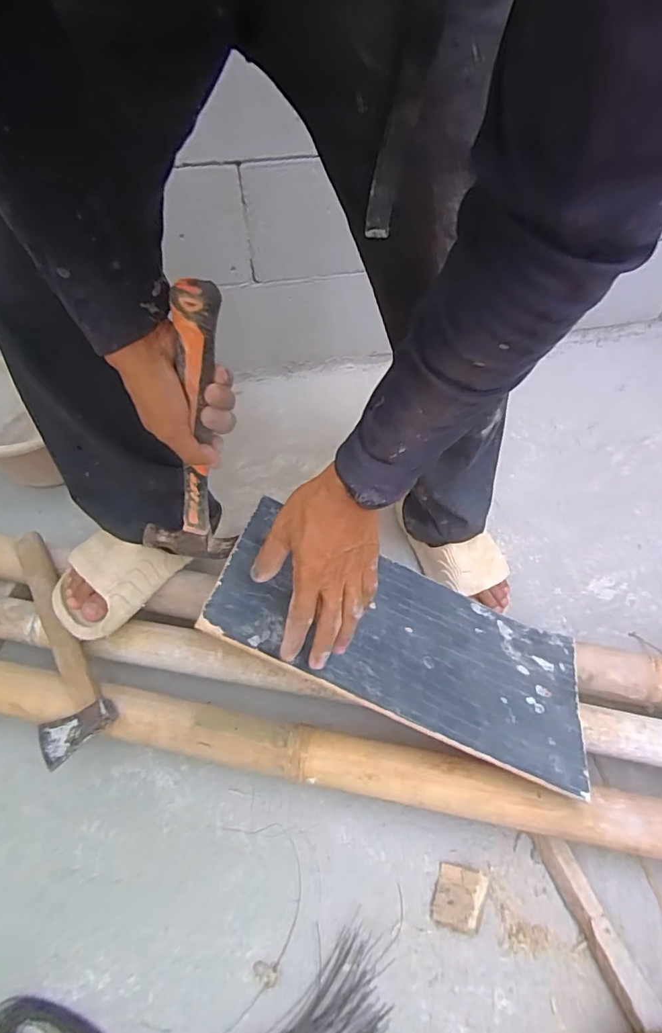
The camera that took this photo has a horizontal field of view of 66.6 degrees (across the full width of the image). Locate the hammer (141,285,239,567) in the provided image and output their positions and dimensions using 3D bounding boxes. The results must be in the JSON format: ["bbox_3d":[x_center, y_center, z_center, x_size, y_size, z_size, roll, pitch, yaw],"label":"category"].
[{"bbox_3d":[-0.137,-0.066,0.496,0.095,0.325,0.041,-5,51,-20],"label":"hammer"}]

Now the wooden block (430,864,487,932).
[{"bbox_3d":[0.149,0.442,0.585,0.052,0.026,0.064,16,55,14],"label":"wooden block"}]

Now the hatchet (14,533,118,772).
[{"bbox_3d":[-0.381,0.159,0.666,0.094,0.024,0.310,-38,64,2],"label":"hatchet"}]

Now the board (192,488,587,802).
[{"bbox_3d":[0.091,0.138,0.586,0.449,0.011,0.201,26,43,-5],"label":"board"}]

